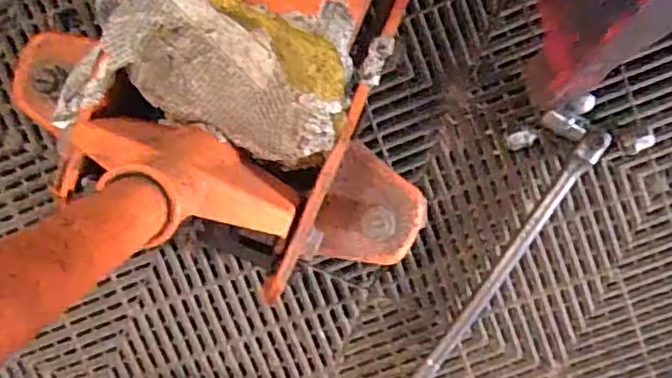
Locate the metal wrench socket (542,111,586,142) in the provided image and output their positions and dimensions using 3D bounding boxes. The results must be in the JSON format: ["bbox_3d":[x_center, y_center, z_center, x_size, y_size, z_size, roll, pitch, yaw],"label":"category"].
[{"bbox_3d":[0.201,-0.056,0.545,0.038,0.012,0.013,34,100,17],"label":"metal wrench socket"}]

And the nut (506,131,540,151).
[{"bbox_3d":[0.170,-0.045,0.560,0.031,0.019,0.017,-11,99,4],"label":"nut"}]

